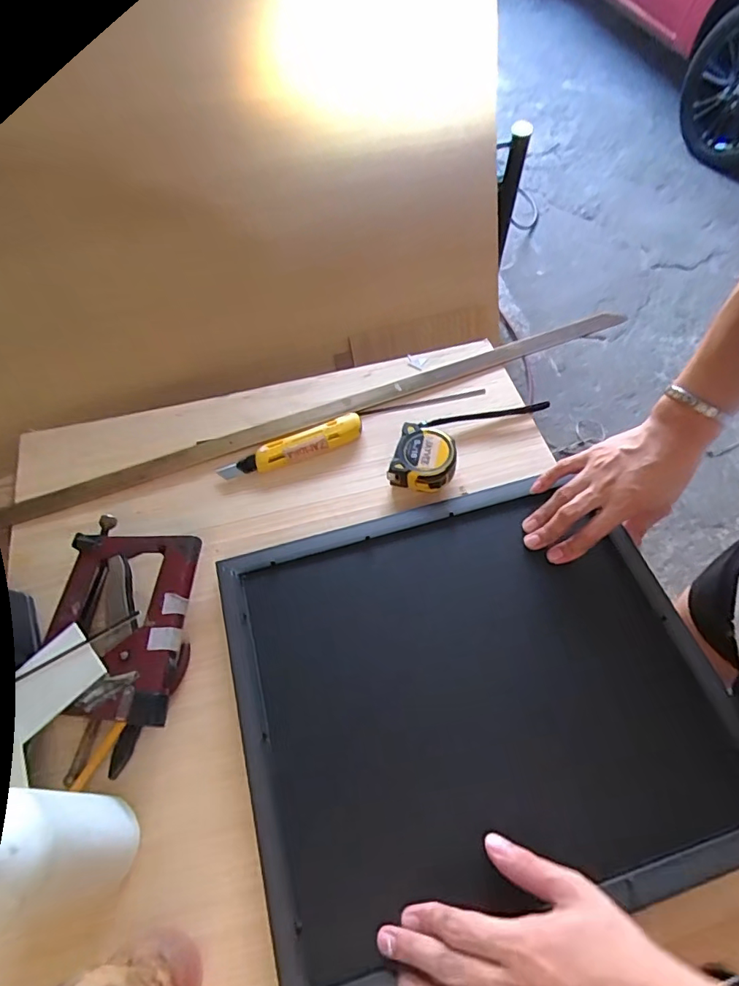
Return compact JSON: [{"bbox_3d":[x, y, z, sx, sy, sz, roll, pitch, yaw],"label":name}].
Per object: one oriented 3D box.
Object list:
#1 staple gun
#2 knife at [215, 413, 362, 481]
[{"bbox_3d":[-0.223,0.118,0.452,0.141,0.042,0.185,8,60,6],"label":"staple gun"},{"bbox_3d":[-0.087,-0.052,0.564,0.167,0.015,0.038,-21,61,-11],"label":"knife"}]

